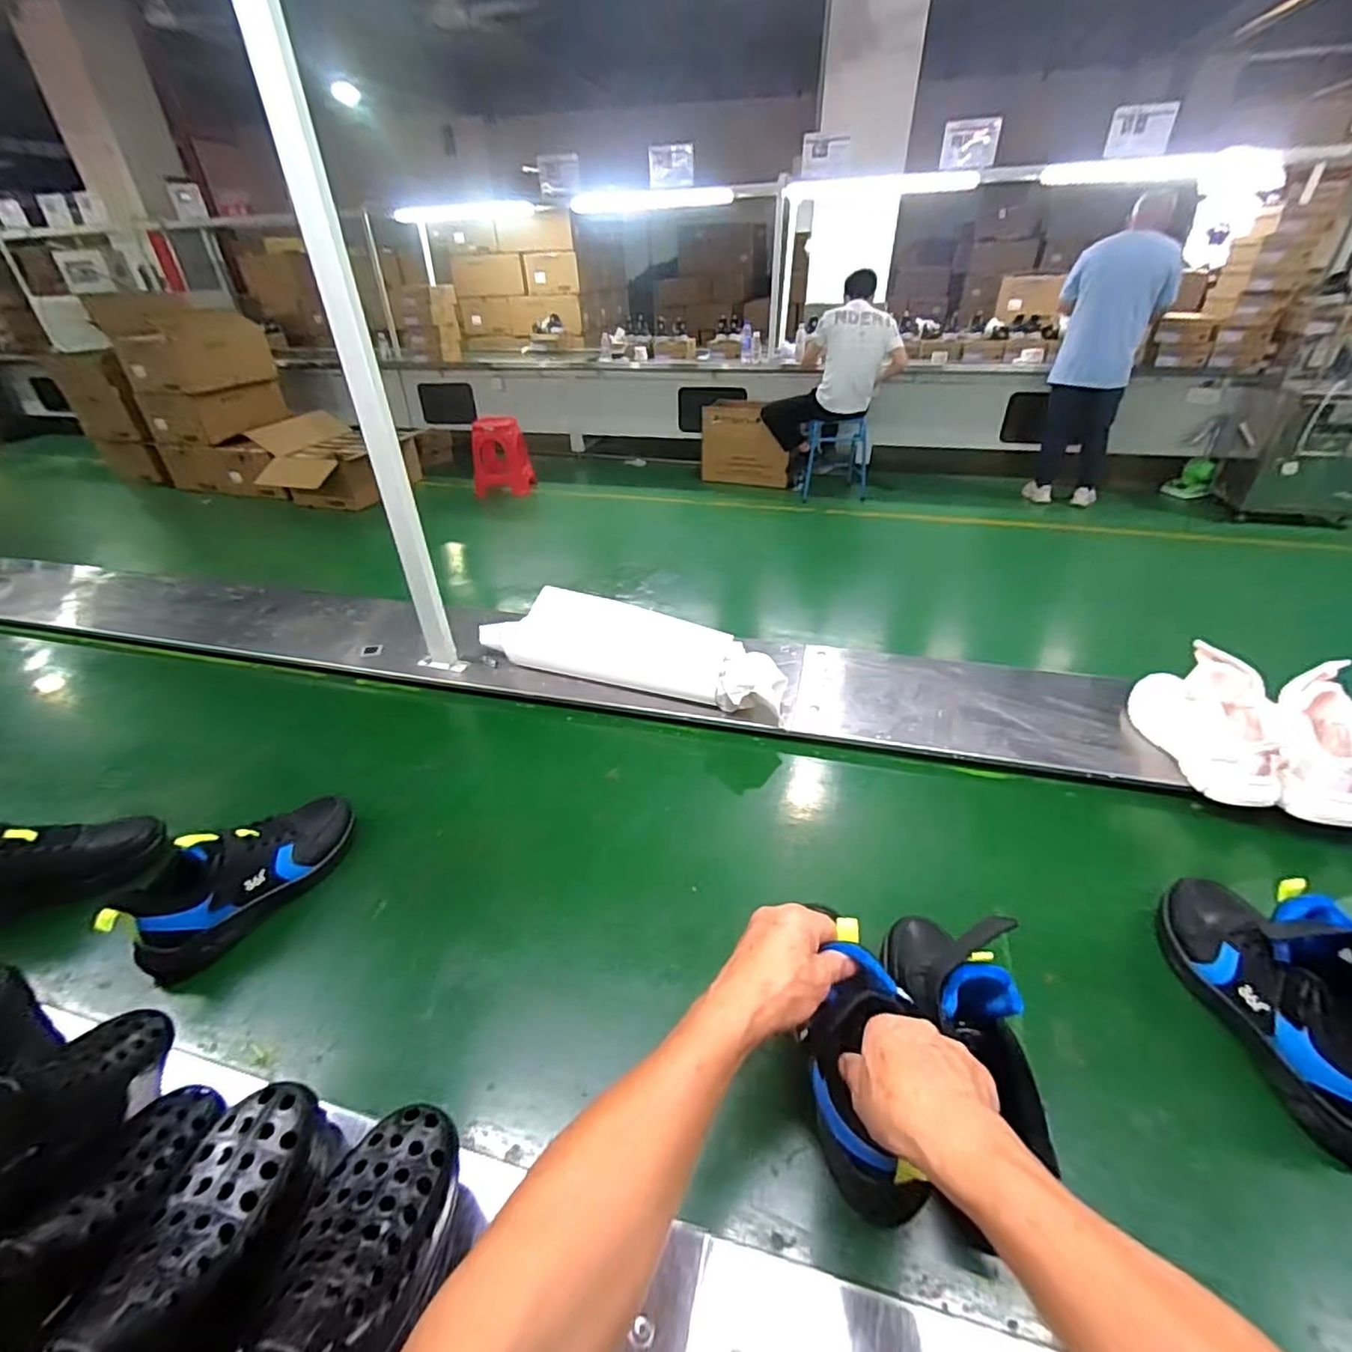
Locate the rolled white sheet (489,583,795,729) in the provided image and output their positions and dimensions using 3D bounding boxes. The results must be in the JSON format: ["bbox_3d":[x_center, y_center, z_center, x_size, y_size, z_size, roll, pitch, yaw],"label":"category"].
[{"bbox_3d":[-0.068,-0.042,1.003,0.529,0.090,0.175,12,37,18],"label":"rolled white sheet"}]

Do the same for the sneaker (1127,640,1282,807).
[{"bbox_3d":[0.707,0.058,0.780,0.099,0.137,0.205,-1,35,0],"label":"sneaker"}]

